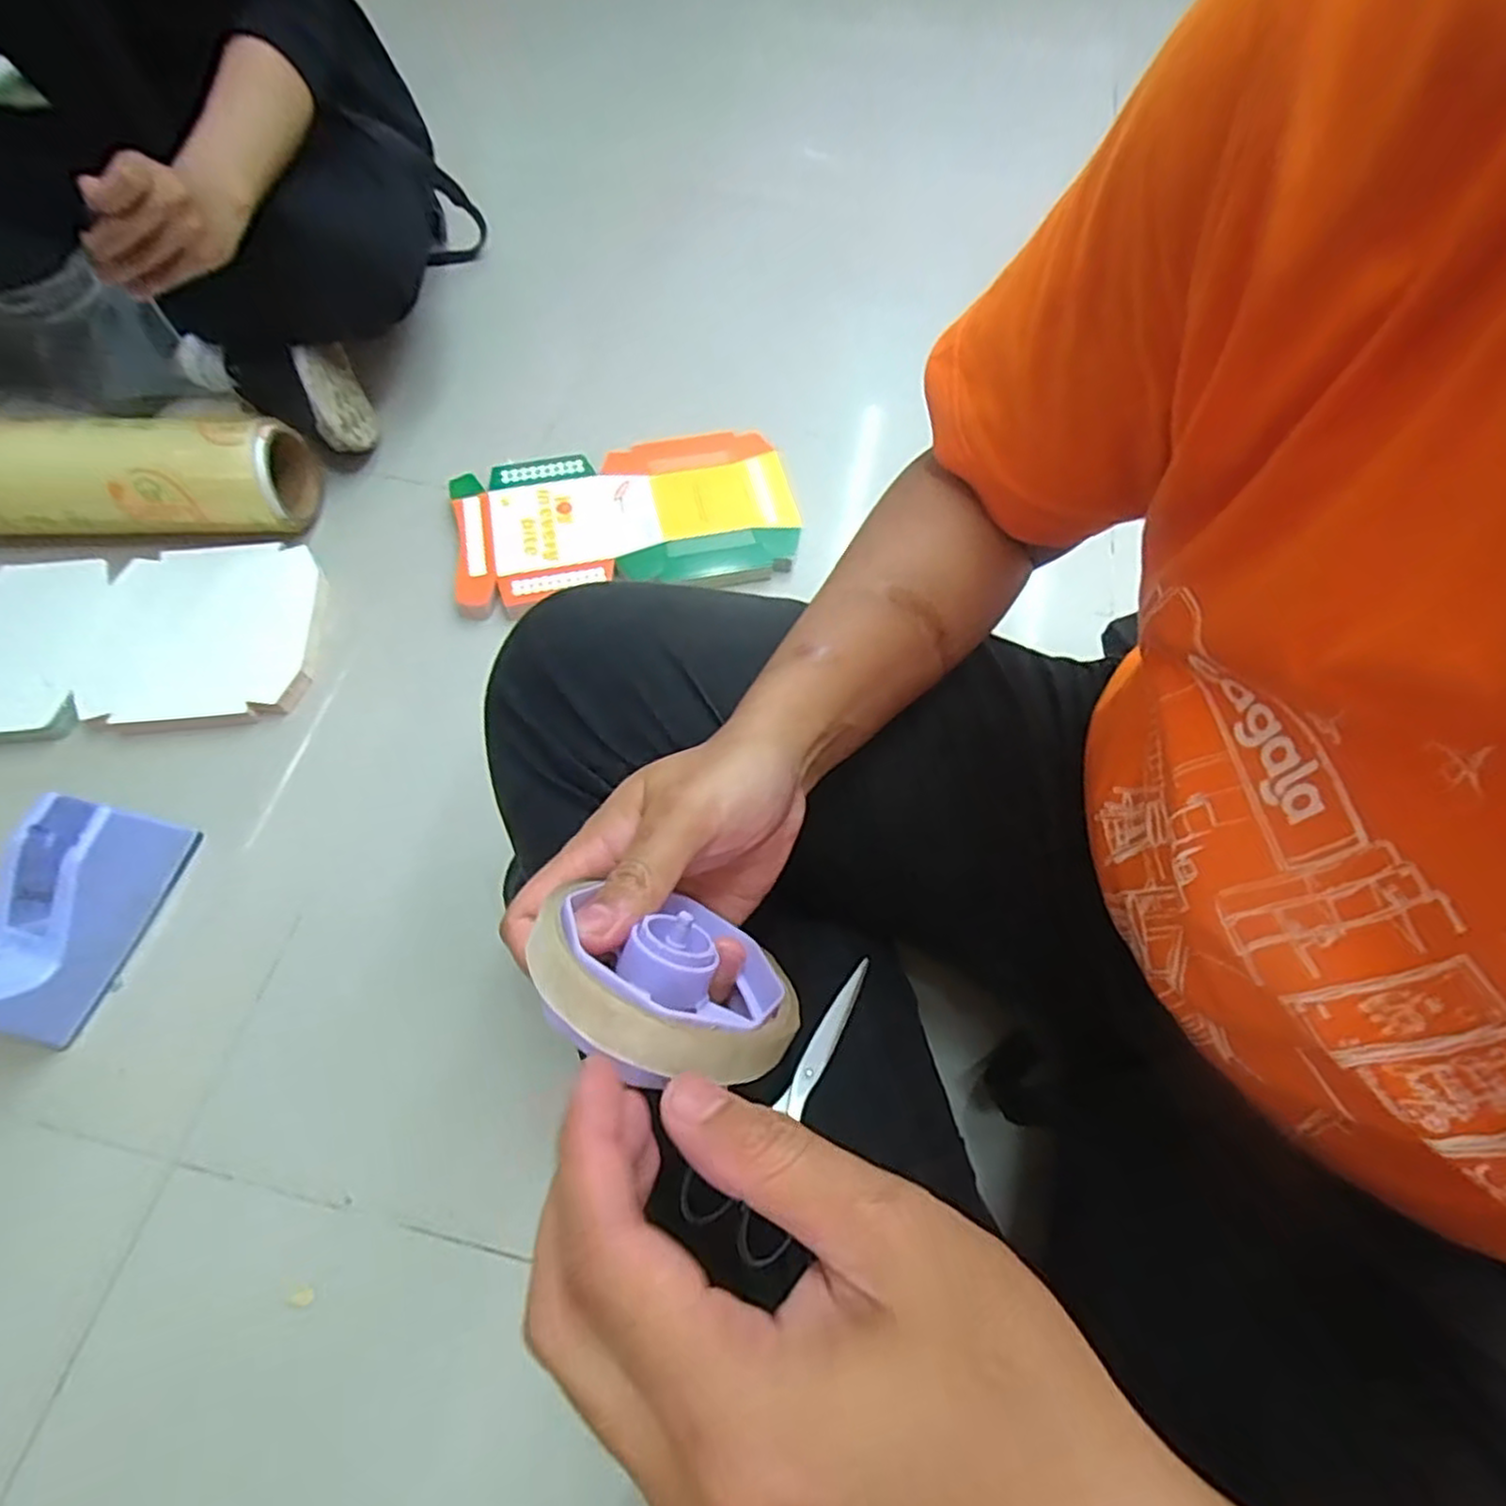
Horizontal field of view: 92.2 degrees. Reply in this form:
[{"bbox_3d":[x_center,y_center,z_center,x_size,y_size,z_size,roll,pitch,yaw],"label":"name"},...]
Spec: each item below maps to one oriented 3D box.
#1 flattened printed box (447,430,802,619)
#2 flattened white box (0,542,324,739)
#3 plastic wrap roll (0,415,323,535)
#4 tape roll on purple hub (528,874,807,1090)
[{"bbox_3d":[-0.120,-0.223,0.703,0.317,0.038,0.167,-13,64,-7],"label":"flattened printed box"},{"bbox_3d":[-0.555,-0.102,0.632,0.327,0.026,0.173,-4,67,-7],"label":"flattened white box"},{"bbox_3d":[-0.570,-0.260,0.654,0.350,0.092,0.086,-1,63,-2],"label":"plastic wrap roll"},{"bbox_3d":[-0.029,0.075,0.224,0.081,0.030,0.074,19,18,-21],"label":"tape roll on purple hub"}]

